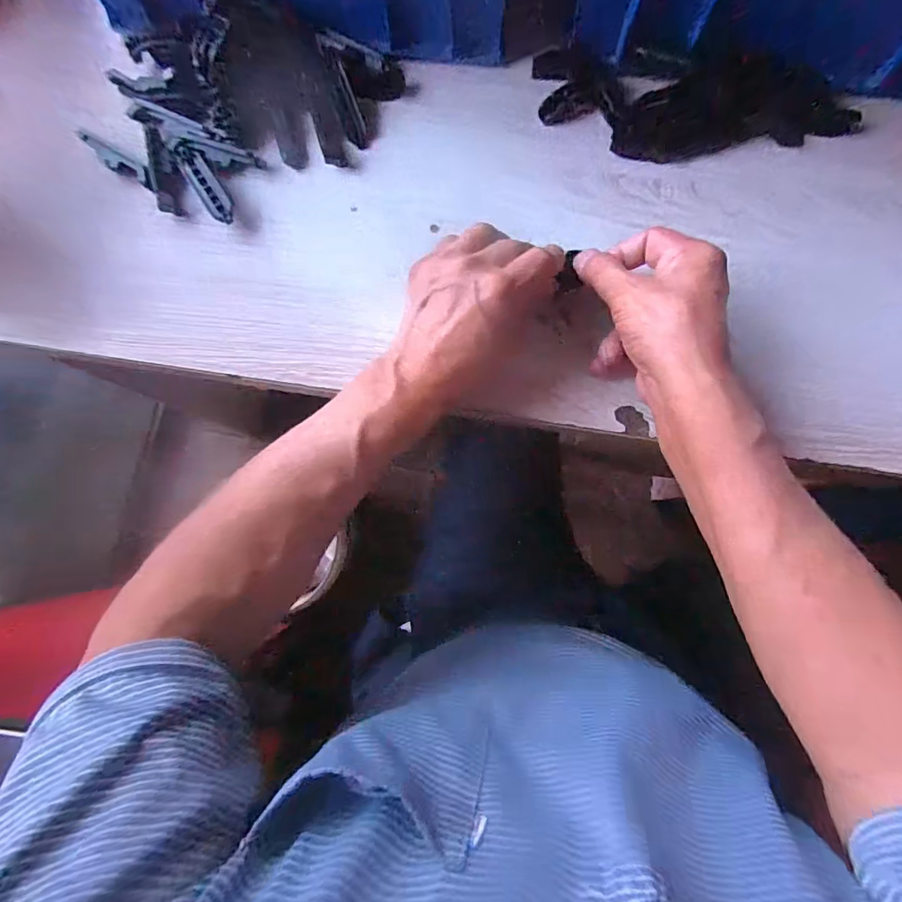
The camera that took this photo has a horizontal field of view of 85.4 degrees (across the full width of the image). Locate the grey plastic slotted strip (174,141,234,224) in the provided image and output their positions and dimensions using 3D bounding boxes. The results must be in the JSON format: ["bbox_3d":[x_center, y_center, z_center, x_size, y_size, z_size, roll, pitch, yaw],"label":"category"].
[{"bbox_3d":[-0.189,-0.207,0.376,0.019,0.007,0.071,-34,83,-3],"label":"grey plastic slotted strip"}]

